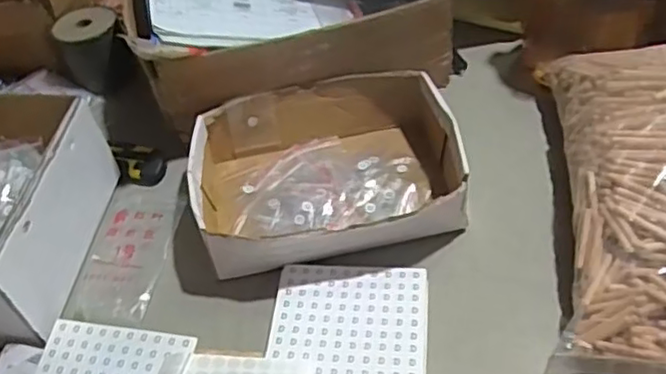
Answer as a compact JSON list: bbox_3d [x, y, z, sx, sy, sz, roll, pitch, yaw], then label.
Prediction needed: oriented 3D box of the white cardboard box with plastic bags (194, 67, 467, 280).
[{"bbox_3d":[-0.006,-0.015,0.623,0.243,0.060,0.200,-15,47,-5],"label":"white cardboard box with plastic bags"}]

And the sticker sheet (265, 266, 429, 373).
[{"bbox_3d":[0.011,0.129,0.520,0.124,0.004,0.158,2,47,7],"label":"sticker sheet"}]

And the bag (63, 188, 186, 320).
[{"bbox_3d":[-0.191,0.056,0.614,0.076,0.013,0.148,1,47,9],"label":"bag"}]

